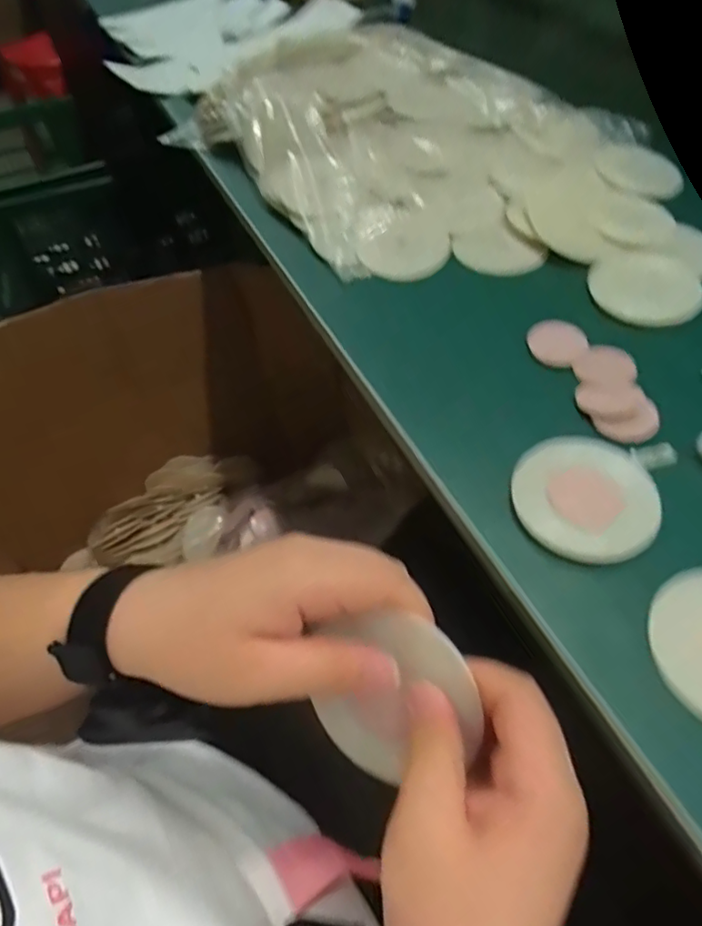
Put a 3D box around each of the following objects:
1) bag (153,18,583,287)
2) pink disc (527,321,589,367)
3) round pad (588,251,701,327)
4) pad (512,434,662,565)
[{"bbox_3d":[0.033,-0.379,0.649,0.344,0.066,0.423,-30,56,-18],"label":"bag"},{"bbox_3d":[0.161,-0.095,0.460,0.043,0.006,0.048,33,61,26],"label":"pink disc"},{"bbox_3d":[0.245,-0.147,0.488,0.087,0.006,0.087,-2,52,2],"label":"round pad"},{"bbox_3d":[0.147,0.017,0.369,0.083,0.006,0.091,-2,52,2],"label":"pad"}]

